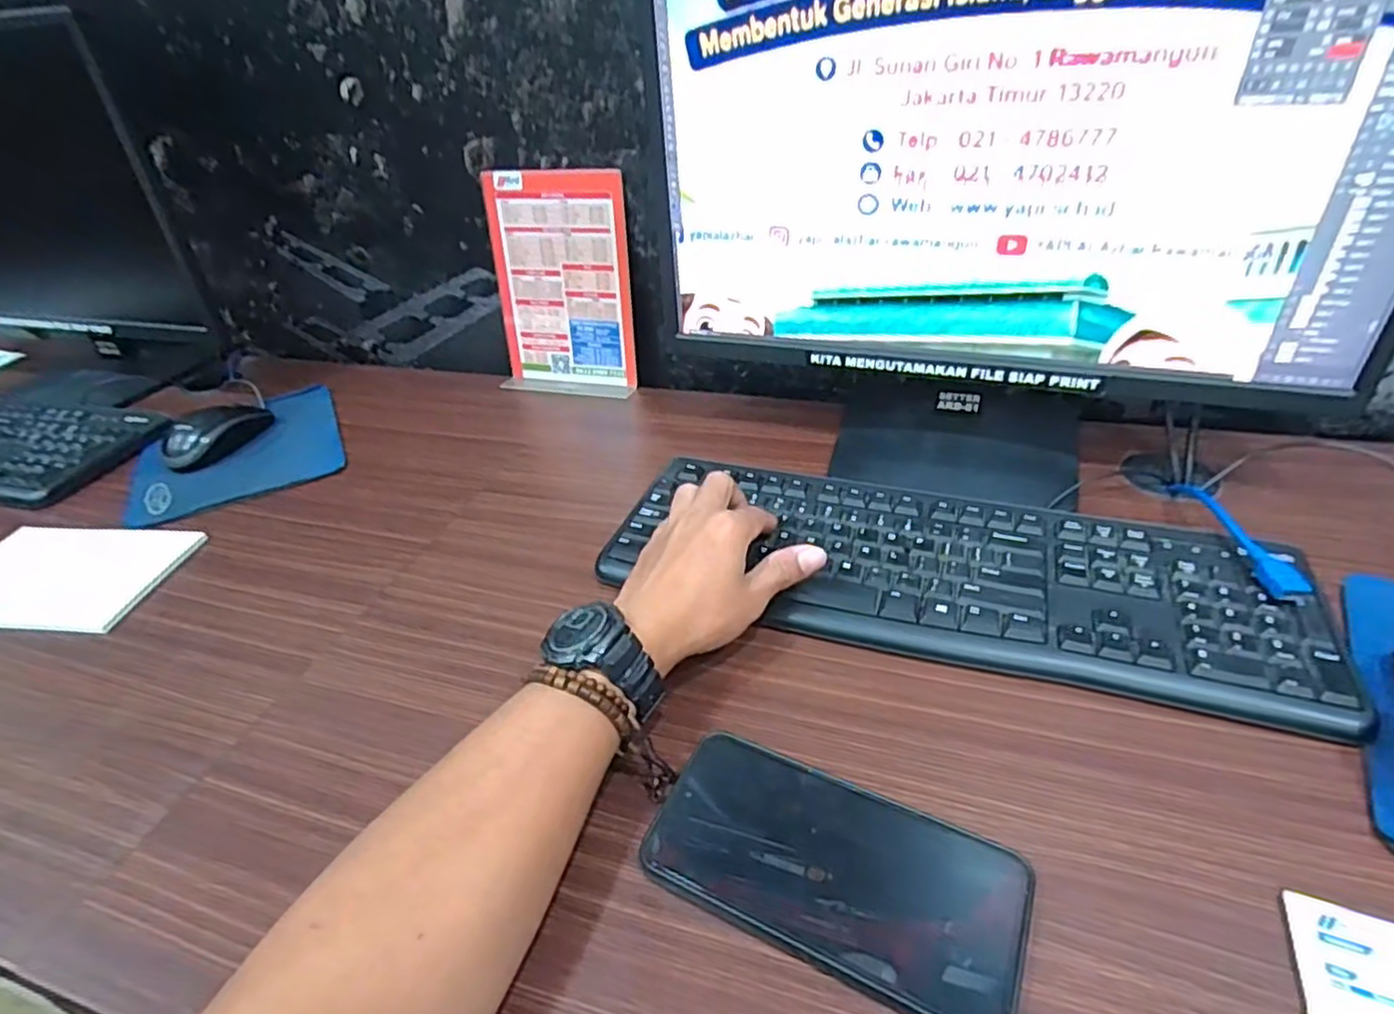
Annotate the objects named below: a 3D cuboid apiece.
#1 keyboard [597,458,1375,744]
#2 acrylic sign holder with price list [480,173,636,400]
[{"bbox_3d":[0.158,0.042,0.463,0.428,0.023,0.150,12,38,22],"label":"keyboard"},{"bbox_3d":[-0.142,-0.221,0.711,0.151,0.208,0.049,8,37,16],"label":"acrylic sign holder with price list"}]

